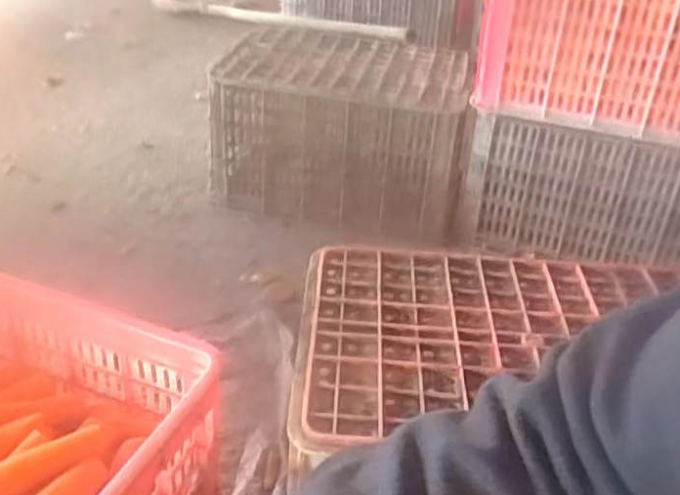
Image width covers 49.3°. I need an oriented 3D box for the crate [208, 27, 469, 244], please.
[{"bbox_3d":[-0.006,-0.230,1.465,0.462,0.320,0.274,6,33,4],"label":"crate"}]

